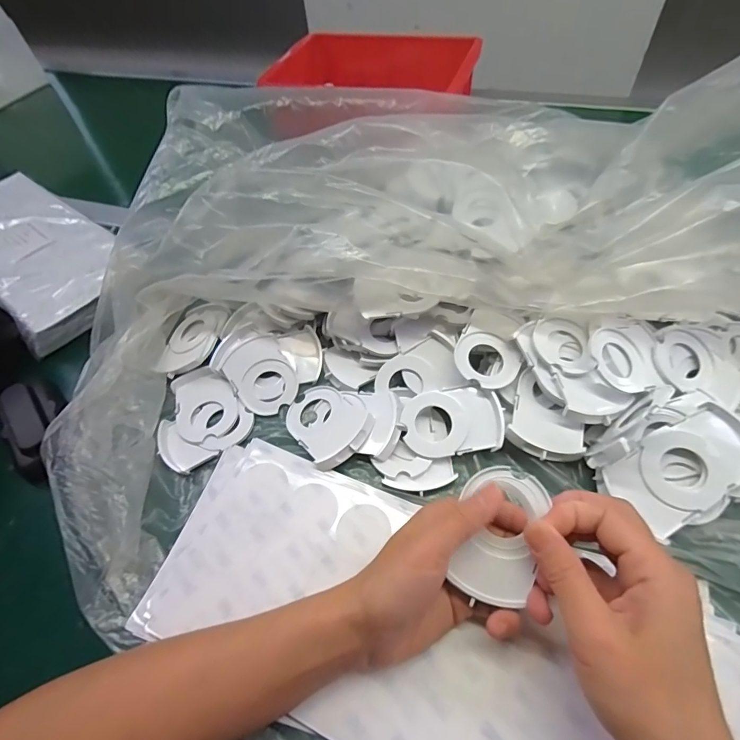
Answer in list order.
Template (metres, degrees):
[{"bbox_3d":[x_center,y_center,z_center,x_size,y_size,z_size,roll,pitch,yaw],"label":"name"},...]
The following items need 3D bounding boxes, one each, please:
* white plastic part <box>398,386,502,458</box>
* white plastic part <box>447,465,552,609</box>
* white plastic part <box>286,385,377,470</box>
[{"bbox_3d":[0.066,0.041,0.340,0.077,0.020,0.052,-6,54,1],"label":"white plastic part"},{"bbox_3d":[0.076,0.098,0.250,0.046,0.009,0.077,15,83,16],"label":"white plastic part"},{"bbox_3d":[-0.036,0.044,0.361,0.061,0.012,0.077,-44,45,-10],"label":"white plastic part"}]

